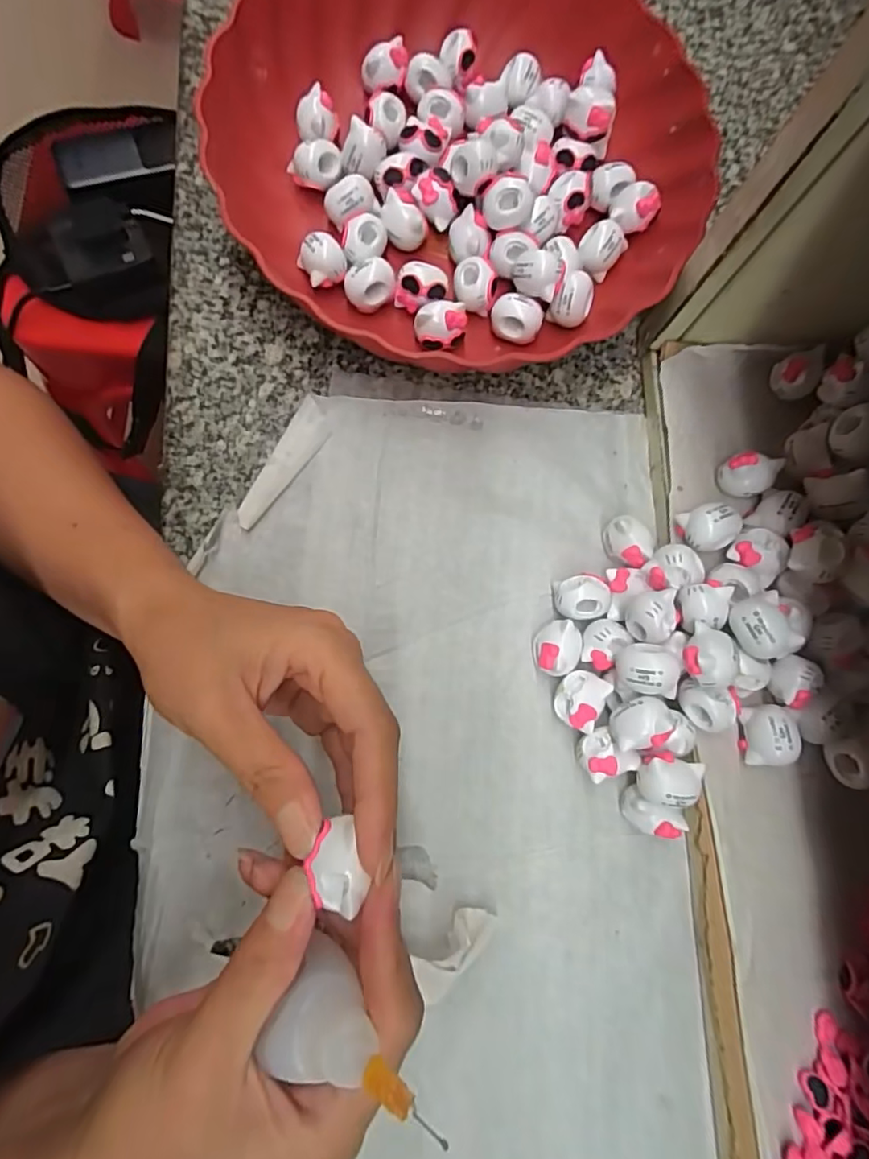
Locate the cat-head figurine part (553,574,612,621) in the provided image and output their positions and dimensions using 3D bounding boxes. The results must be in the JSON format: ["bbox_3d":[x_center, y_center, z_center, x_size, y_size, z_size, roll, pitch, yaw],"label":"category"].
[{"bbox_3d":[0.069,0.009,0.267,0.025,0.017,0.020,3,79,-4],"label":"cat-head figurine part"}]

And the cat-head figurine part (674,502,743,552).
[{"bbox_3d":[0.127,-0.024,0.261,0.026,0.015,0.020,-10,80,-6],"label":"cat-head figurine part"}]

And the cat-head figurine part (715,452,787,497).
[{"bbox_3d":[0.149,-0.049,0.268,0.025,0.017,0.016,8,79,-3],"label":"cat-head figurine part"}]

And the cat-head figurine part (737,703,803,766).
[{"bbox_3d":[0.147,0.068,0.247,0.022,0.016,0.025,-2,80,-5],"label":"cat-head figurine part"}]

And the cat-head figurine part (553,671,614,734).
[{"bbox_3d":[0.065,0.055,0.258,0.020,0.017,0.025,23,78,0],"label":"cat-head figurine part"}]

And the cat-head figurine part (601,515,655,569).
[{"bbox_3d":[0.092,-0.018,0.274,0.022,0.019,0.019,37,79,3],"label":"cat-head figurine part"}]

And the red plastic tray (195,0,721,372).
[{"bbox_3d":[0.015,-0.217,0.289,0.236,0.042,0.237,-32,83,-10],"label":"red plastic tray"}]

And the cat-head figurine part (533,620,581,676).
[{"bbox_3d":[0.056,0.031,0.262,0.021,0.017,0.025,5,79,-4],"label":"cat-head figurine part"}]

